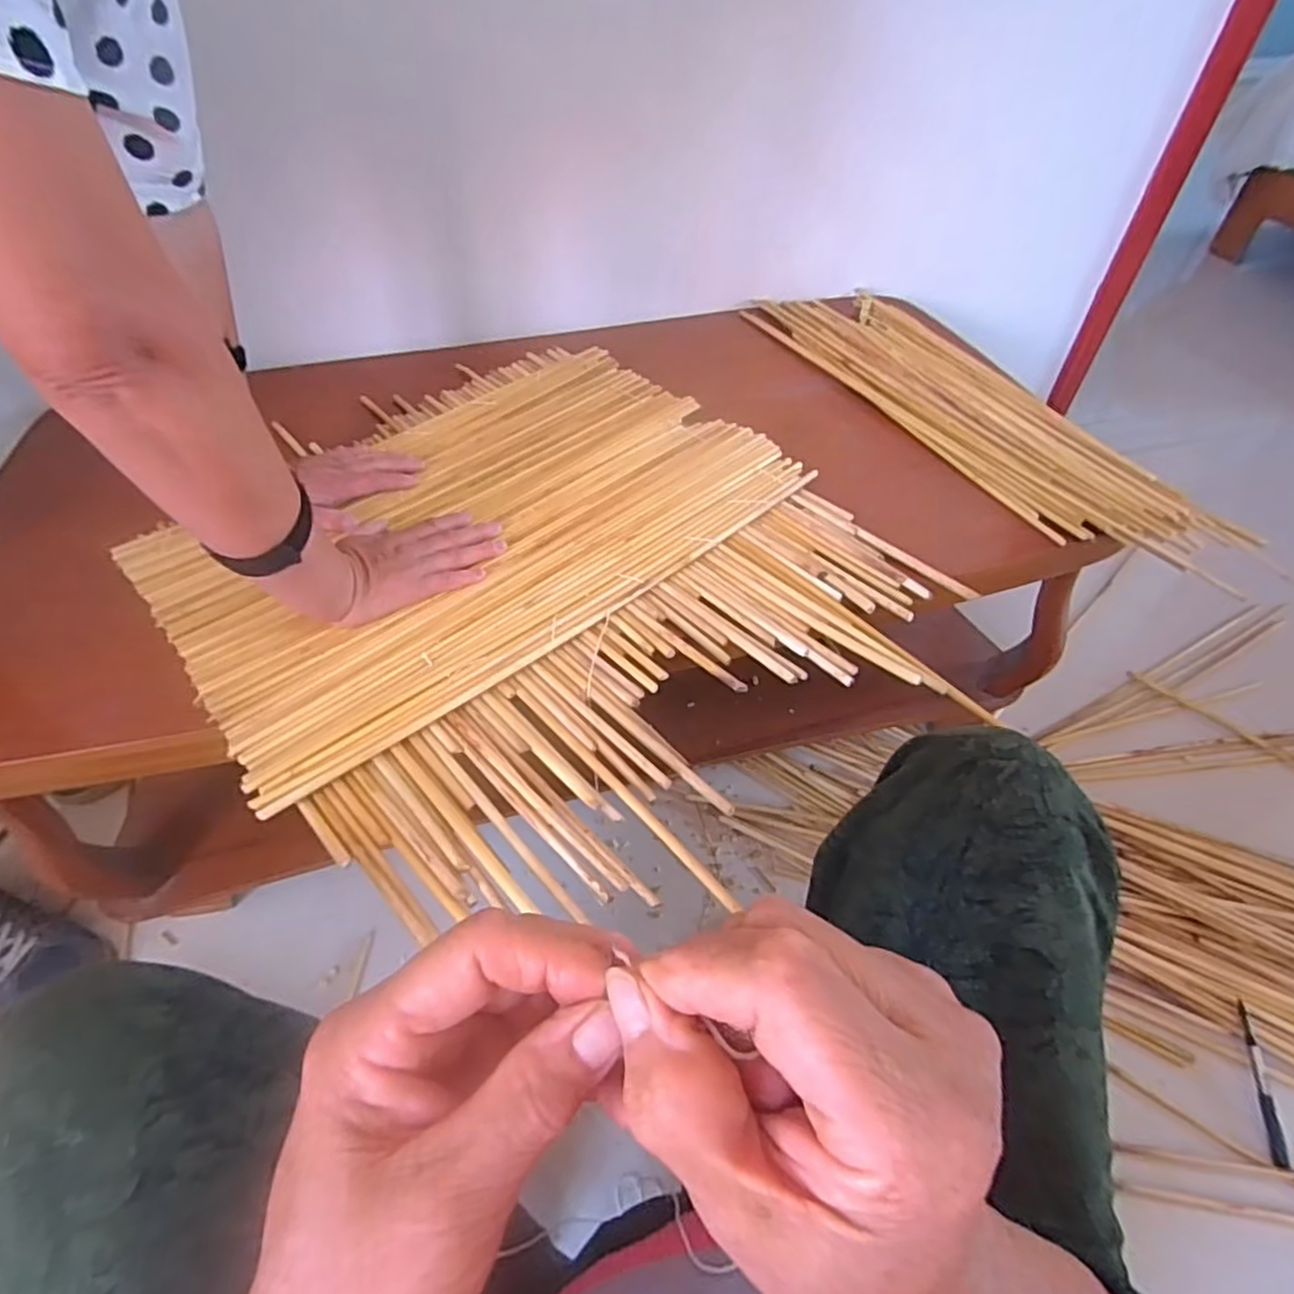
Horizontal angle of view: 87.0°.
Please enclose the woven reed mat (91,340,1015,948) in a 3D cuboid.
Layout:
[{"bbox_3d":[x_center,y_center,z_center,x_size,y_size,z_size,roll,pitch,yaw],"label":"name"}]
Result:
[{"bbox_3d":[-0.099,-0.079,0.618,0.557,0.019,0.623,-30,55,-23],"label":"woven reed mat"}]

